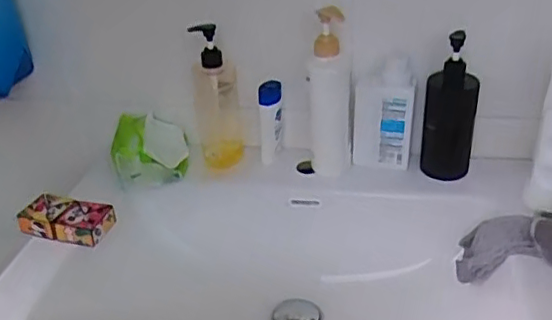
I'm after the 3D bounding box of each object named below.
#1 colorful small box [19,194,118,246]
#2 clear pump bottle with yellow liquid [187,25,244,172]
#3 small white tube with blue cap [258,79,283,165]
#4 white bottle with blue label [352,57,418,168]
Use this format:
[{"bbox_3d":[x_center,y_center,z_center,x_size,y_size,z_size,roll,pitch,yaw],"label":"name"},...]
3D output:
[{"bbox_3d":[-0.279,0.078,0.810,0.116,0.030,0.064,11,32,19],"label":"colorful small box"},{"bbox_3d":[-0.086,-0.094,0.899,0.073,0.216,0.053,-7,31,-12],"label":"clear pump bottle with yellow liquid"},{"bbox_3d":[-0.008,-0.050,0.911,0.033,0.141,0.029,-3,30,-5],"label":"small white tube with blue cap"},{"bbox_3d":[0.155,-0.067,0.872,0.083,0.166,0.042,5,30,9],"label":"white bottle with blue label"}]

